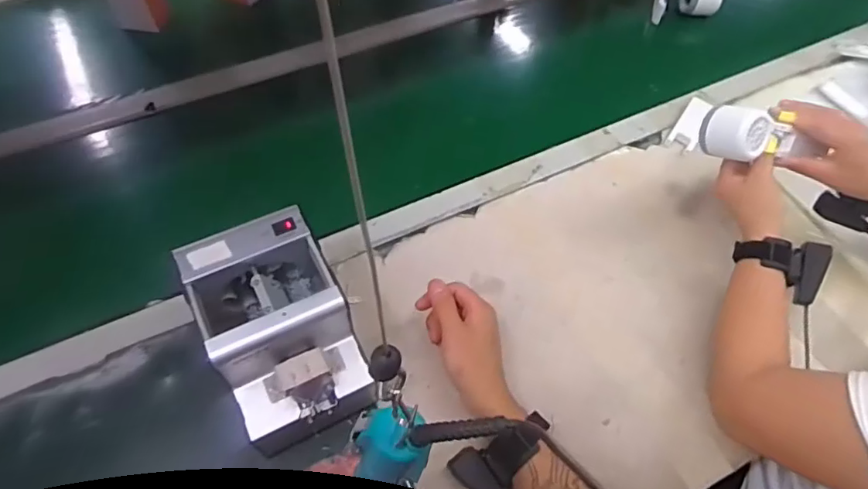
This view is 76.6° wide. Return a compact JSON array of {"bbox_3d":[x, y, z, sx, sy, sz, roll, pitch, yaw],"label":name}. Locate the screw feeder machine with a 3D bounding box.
[{"bbox_3d":[-0.147,0.087,0.535,0.122,0.144,0.168,-22,62,-15],"label":"screw feeder machine"}]

